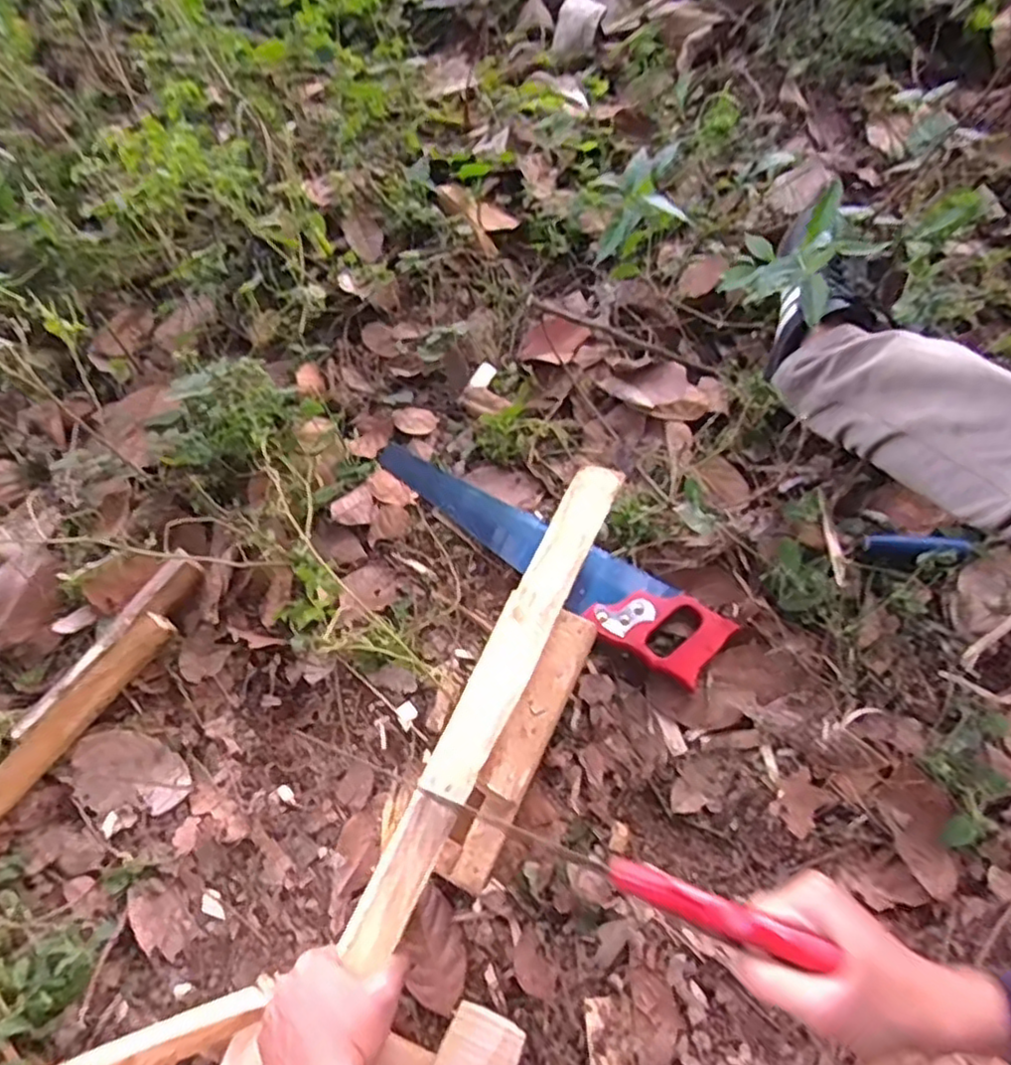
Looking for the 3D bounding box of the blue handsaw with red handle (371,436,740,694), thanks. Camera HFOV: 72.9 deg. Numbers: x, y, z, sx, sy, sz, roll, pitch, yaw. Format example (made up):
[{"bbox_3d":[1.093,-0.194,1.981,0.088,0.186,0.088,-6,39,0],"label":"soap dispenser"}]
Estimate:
[{"bbox_3d":[0.035,0.016,0.763,0.436,0.029,0.084,30,68,18],"label":"blue handsaw with red handle"}]

